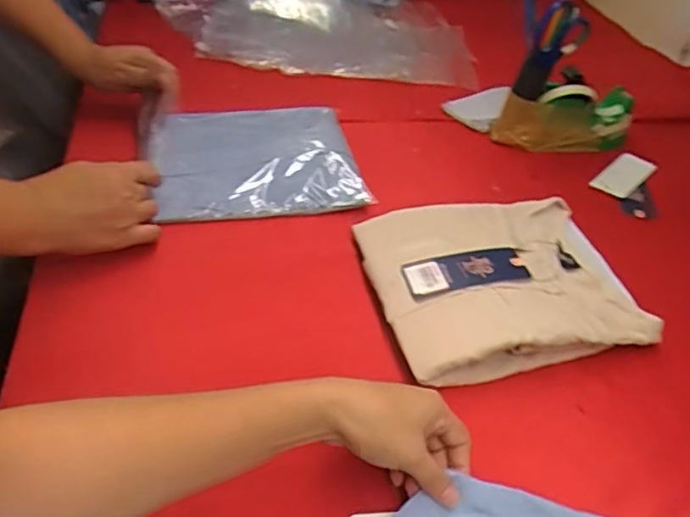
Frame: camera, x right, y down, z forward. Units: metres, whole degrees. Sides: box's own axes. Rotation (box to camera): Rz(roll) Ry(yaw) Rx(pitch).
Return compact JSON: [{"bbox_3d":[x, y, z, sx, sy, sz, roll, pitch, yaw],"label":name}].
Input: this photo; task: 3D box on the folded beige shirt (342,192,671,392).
[{"bbox_3d":[0.152,0.017,0.604,0.250,0.052,0.214,-7,41,-12],"label":"folded beige shirt"}]

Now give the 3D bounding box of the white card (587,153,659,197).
[{"bbox_3d":[0.384,-0.115,0.811,0.053,0.004,0.117,37,47,26],"label":"white card"}]

